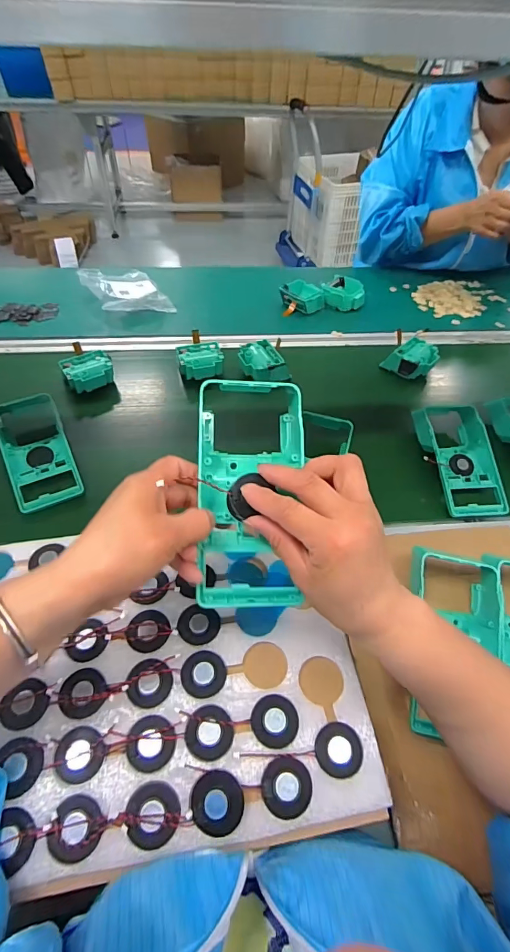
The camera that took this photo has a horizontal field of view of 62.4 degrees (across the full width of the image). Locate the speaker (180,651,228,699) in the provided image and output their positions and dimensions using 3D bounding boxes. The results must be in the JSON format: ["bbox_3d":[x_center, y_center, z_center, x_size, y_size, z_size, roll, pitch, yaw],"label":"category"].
[{"bbox_3d":[-0.039,0.152,0.325,0.034,0.004,0.033,1,52,-2],"label":"speaker"}]

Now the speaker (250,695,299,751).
[{"bbox_3d":[0.015,0.179,0.309,0.034,0.004,0.033,1,52,-2],"label":"speaker"}]

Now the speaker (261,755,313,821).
[{"bbox_3d":[0.022,0.211,0.286,0.033,0.004,0.034,1,52,-2],"label":"speaker"}]

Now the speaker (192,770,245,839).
[{"bbox_3d":[-0.025,0.214,0.276,0.033,0.007,0.033,-1,52,-4],"label":"speaker"}]

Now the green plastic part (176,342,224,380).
[{"bbox_3d":[-0.096,-0.203,0.736,0.078,0.026,0.076,-10,52,-10],"label":"green plastic part"}]

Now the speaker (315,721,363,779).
[{"bbox_3d":[0.060,0.196,0.301,0.033,0.004,0.032,4,51,1],"label":"speaker"}]

